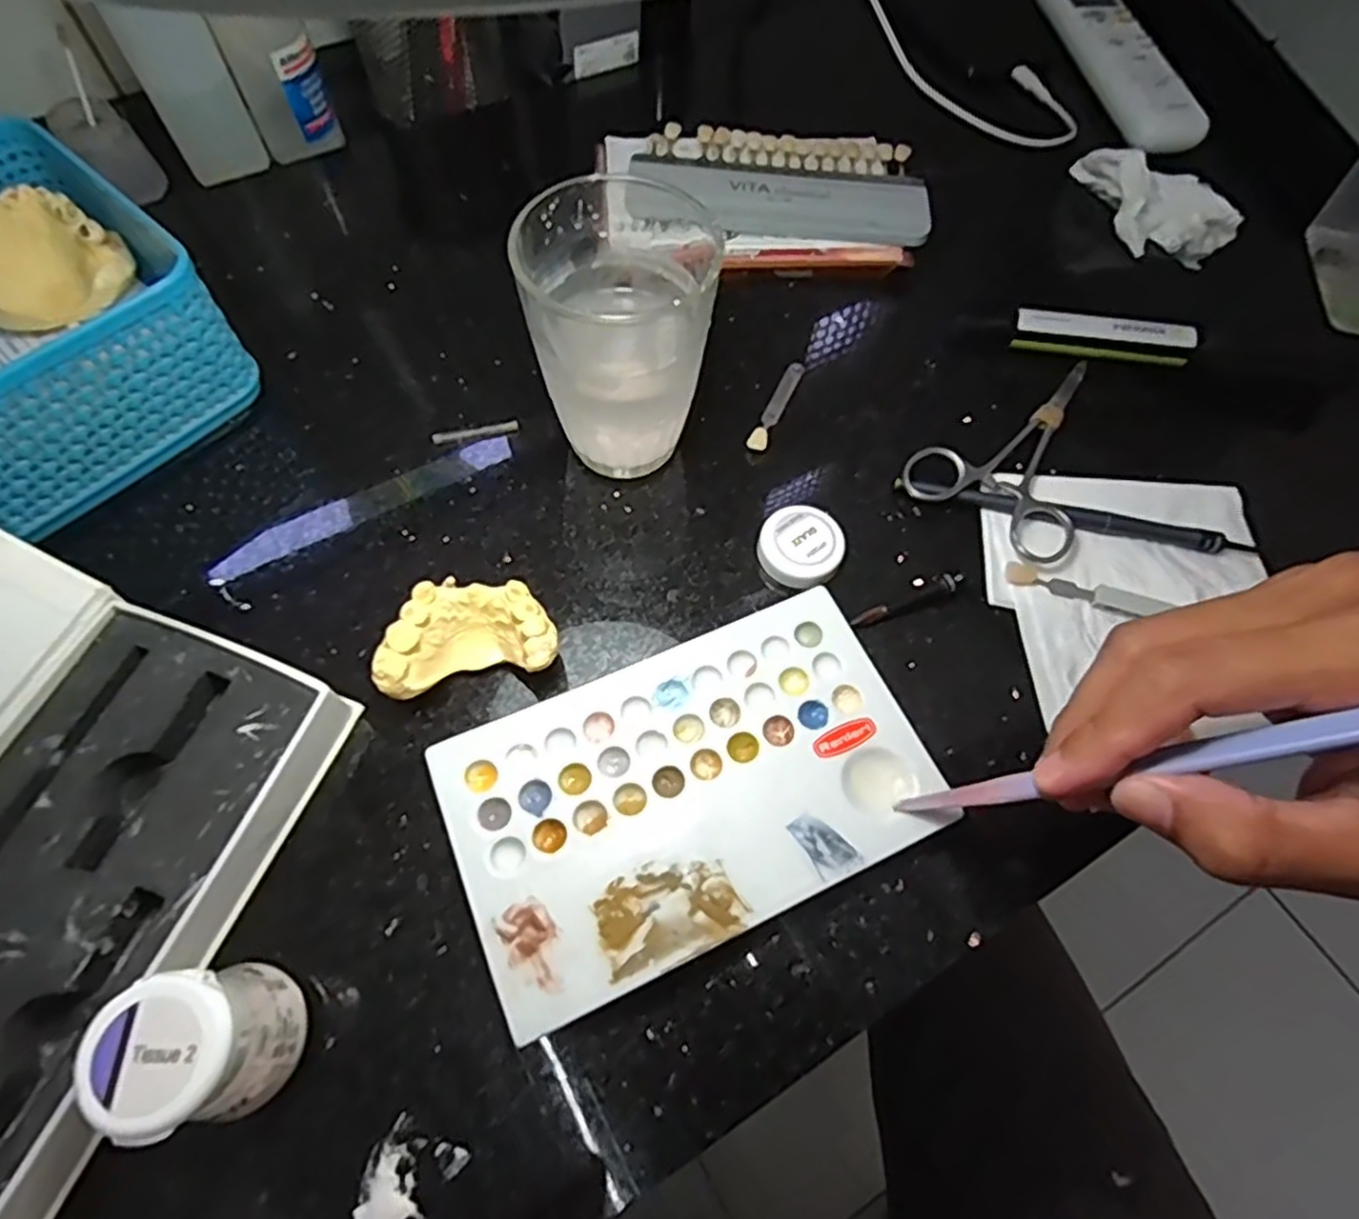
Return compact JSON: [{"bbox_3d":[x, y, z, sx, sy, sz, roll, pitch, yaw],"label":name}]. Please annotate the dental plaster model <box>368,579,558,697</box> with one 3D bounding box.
[{"bbox_3d":[-0.073,0.010,0.257,0.058,0.028,0.035,-10,65,-8],"label":"dental plaster model"}]

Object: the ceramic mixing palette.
[{"bbox_3d":[0.004,0.058,0.246,0.152,0.012,0.094,-21,68,-13],"label":"ceramic mixing palette"}]

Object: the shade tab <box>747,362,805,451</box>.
[{"bbox_3d":[0.043,-0.090,0.325,0.008,0.005,0.056,23,65,7],"label":"shade tab"}]

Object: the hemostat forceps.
[{"bbox_3d":[0.147,-0.069,0.315,0.069,0.011,0.102,35,67,13],"label":"hemostat forceps"}]

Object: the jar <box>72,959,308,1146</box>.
[{"bbox_3d":[-0.121,0.113,0.192,0.031,0.051,0.035,-14,66,-10],"label":"jar"}]

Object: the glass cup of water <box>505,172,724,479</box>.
[{"bbox_3d":[-0.023,-0.099,0.278,0.069,0.095,0.074,1,64,-3],"label":"glass cup of water"}]

